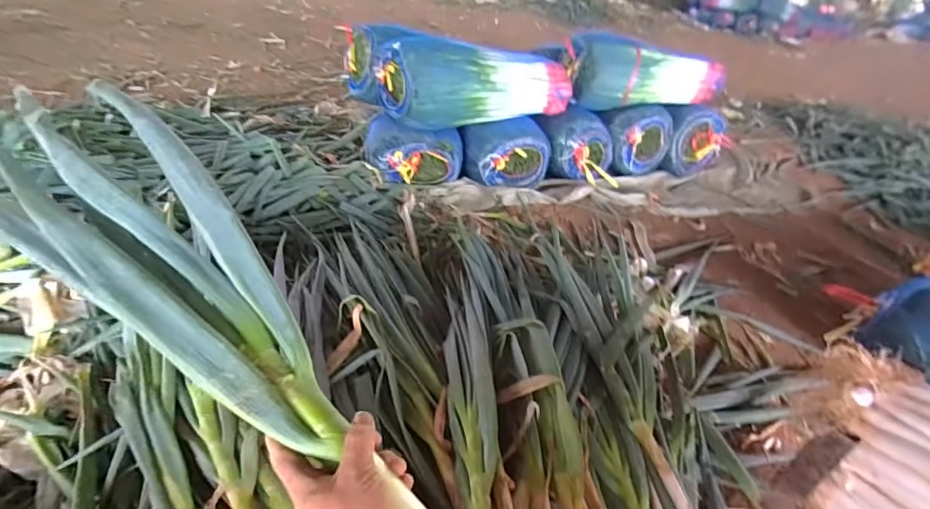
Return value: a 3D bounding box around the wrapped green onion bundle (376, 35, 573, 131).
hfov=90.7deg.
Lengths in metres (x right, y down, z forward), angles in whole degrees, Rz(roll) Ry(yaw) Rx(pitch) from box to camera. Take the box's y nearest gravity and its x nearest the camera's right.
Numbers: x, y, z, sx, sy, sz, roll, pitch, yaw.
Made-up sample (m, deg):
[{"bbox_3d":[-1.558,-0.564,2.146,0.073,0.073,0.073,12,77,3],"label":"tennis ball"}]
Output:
[{"bbox_3d":[0.068,-0.620,1.634,0.703,0.249,0.215,-12,42,-26],"label":"wrapped green onion bundle"}]

